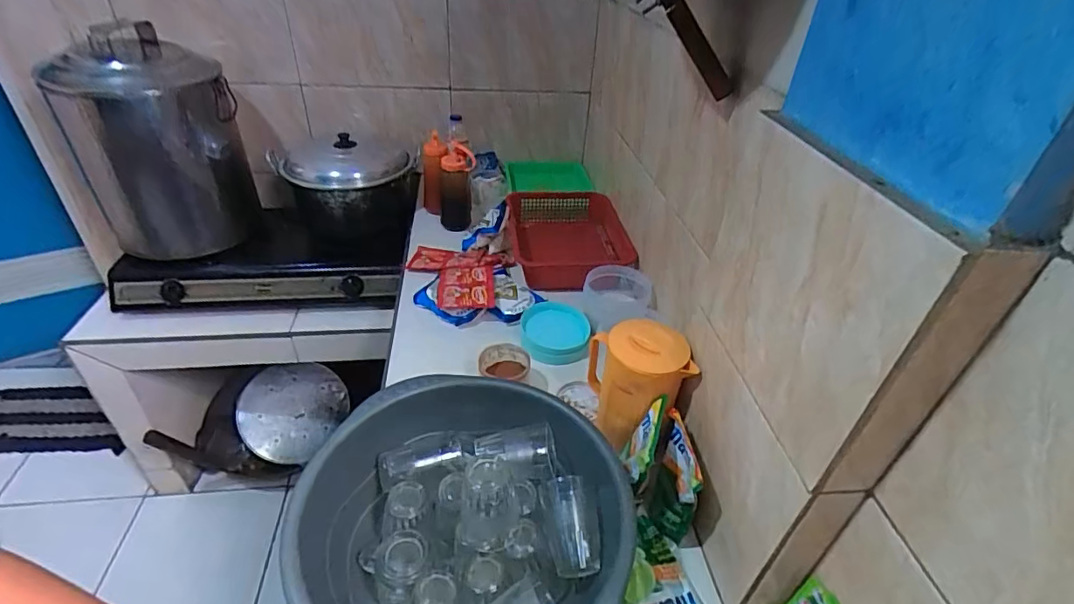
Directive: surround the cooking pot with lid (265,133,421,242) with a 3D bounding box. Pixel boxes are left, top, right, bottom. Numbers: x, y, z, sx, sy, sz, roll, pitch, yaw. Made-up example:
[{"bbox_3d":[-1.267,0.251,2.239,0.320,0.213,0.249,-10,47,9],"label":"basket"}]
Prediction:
[{"bbox_3d":[-0.485,-0.285,1.359,0.348,0.259,0.365,-7,38,-15],"label":"cooking pot with lid"}]

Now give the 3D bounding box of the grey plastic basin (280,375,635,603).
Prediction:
[{"bbox_3d":[-0.075,0.263,0.577,0.336,0.173,0.341,3,36,-2],"label":"grey plastic basin"}]

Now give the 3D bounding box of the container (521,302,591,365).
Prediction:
[{"bbox_3d":[0.033,0.054,0.985,0.122,0.056,0.125,3,36,-2],"label":"container"}]

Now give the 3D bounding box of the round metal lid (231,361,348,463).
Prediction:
[{"bbox_3d":[-0.756,0.327,1.600,0.278,0.034,0.304,15,61,-30],"label":"round metal lid"}]

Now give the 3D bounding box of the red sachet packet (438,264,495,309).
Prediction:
[{"bbox_3d":[-0.147,-0.034,1.069,0.113,0.022,0.161,-5,37,-4],"label":"red sachet packet"}]

